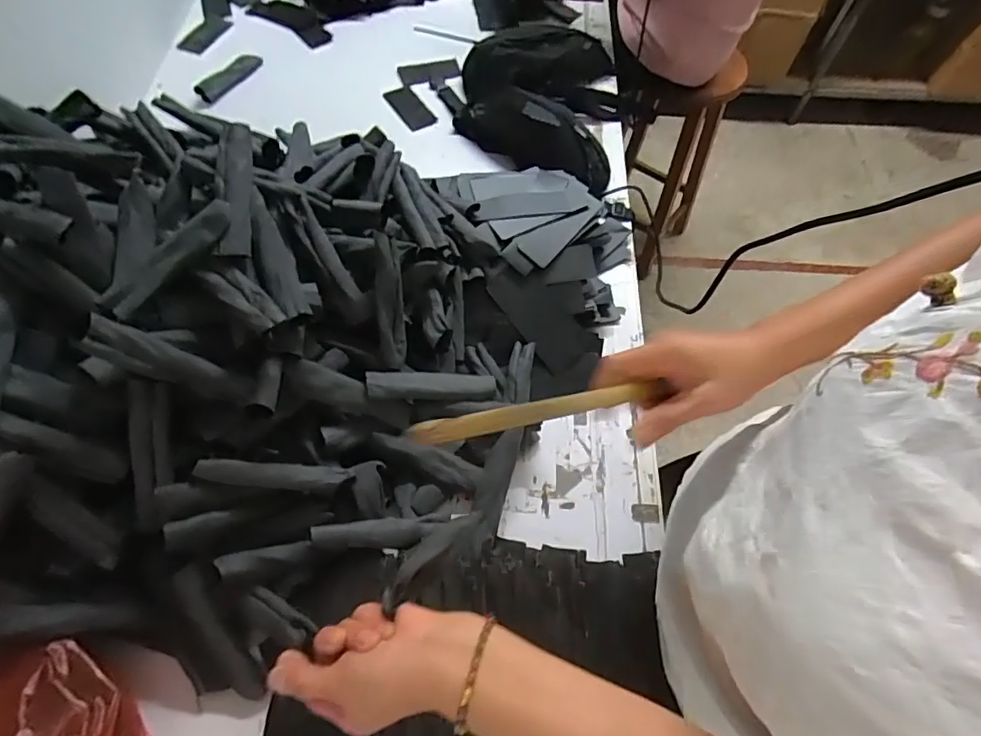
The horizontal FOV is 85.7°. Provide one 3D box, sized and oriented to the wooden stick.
[{"bbox_3d":[0.044,0.026,0.347,0.220,0.012,0.012,-6,58,-38],"label":"wooden stick"}]

